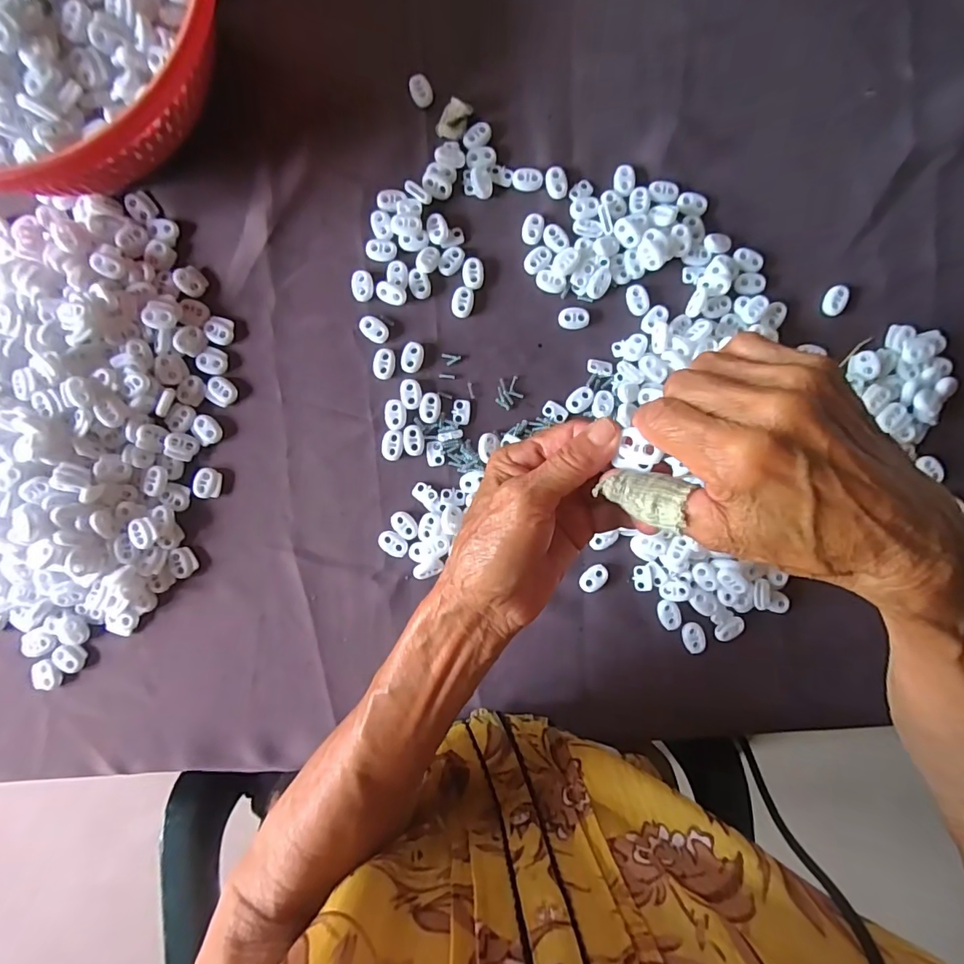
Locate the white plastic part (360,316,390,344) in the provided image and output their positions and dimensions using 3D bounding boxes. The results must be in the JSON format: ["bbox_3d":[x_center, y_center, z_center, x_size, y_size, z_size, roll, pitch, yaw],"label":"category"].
[{"bbox_3d":[-0.080,-0.113,0.370,0.022,0.004,0.016,41,89,0],"label":"white plastic part"}]

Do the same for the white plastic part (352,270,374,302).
[{"bbox_3d":[-0.089,-0.146,0.372,0.016,0.004,0.022,1,89,-1],"label":"white plastic part"}]

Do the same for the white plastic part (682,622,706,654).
[{"bbox_3d":[0.159,0.117,0.373,0.016,0.004,0.023,-2,89,-1],"label":"white plastic part"}]

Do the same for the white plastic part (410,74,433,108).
[{"bbox_3d":[-0.046,-0.295,0.376,0.015,0.004,0.024,-20,90,-1],"label":"white plastic part"}]

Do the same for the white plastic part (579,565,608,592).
[{"bbox_3d":[0.083,0.071,0.372,0.014,0.005,0.024,45,89,0],"label":"white plastic part"}]

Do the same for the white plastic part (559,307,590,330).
[{"bbox_3d":[0.069,-0.122,0.373,0.023,0.004,0.016,1,89,-1],"label":"white plastic part"}]

